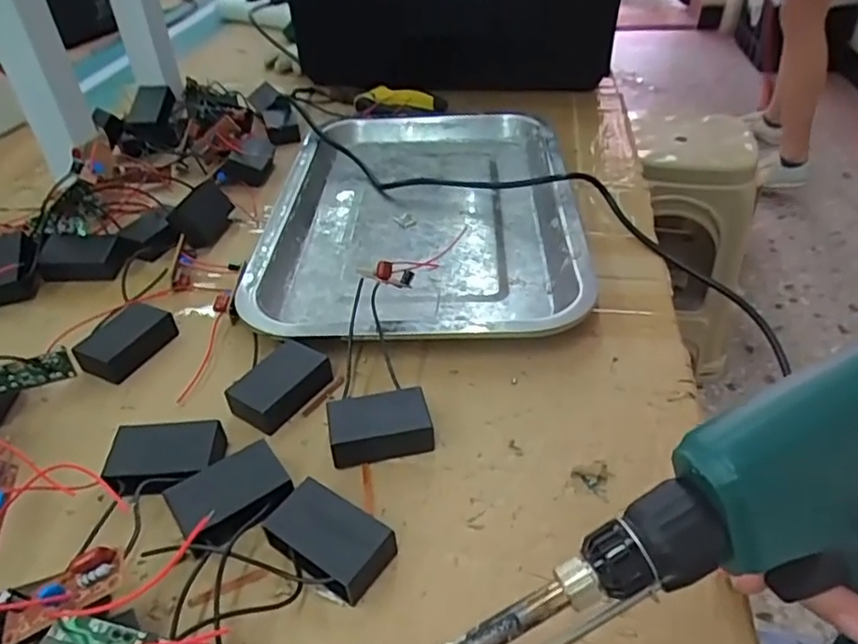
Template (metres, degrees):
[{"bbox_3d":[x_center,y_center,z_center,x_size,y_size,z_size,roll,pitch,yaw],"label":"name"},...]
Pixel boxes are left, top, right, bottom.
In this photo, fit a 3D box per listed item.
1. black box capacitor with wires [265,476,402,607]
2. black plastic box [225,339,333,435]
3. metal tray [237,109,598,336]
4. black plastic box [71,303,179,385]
[{"bbox_3d":[-0.041,0.089,0.257,0.049,0.017,0.028,22,46,27],"label":"black box capacitor with wires"},{"bbox_3d":[-0.078,0.032,0.326,0.032,0.017,0.048,28,49,31],"label":"black plastic box"},{"bbox_3d":[-0.005,-0.085,0.453,0.209,0.021,0.299,-1,40,2],"label":"metal tray"},{"bbox_3d":[-0.173,0.011,0.360,0.029,0.019,0.049,20,45,25],"label":"black plastic box"}]

